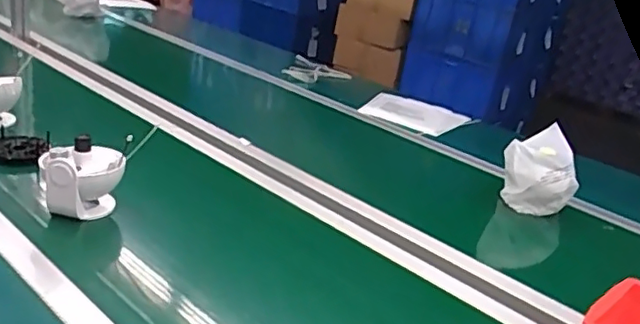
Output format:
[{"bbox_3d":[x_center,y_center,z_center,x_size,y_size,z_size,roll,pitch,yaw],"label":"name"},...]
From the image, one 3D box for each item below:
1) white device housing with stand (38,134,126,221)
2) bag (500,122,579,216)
[{"bbox_3d":[-0.355,0.031,0.899,0.114,0.111,0.086,-3,25,-29],"label":"white device housing with stand"},{"bbox_3d":[0.434,0.020,1.180,0.133,0.144,0.150,18,23,22],"label":"bag"}]

